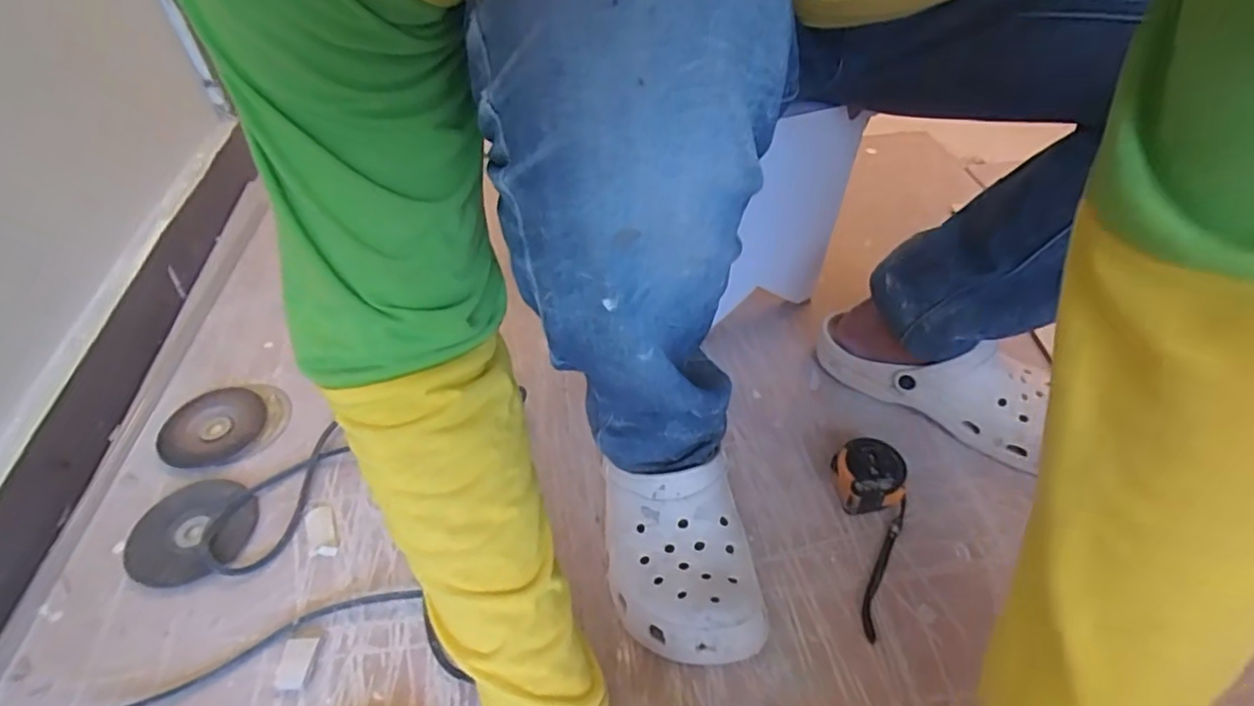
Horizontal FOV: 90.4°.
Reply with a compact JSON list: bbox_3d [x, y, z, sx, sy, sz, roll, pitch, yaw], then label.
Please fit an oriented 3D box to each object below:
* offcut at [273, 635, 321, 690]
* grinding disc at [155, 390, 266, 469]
[{"bbox_3d":[-0.252,0.235,0.473,0.024,0.008,0.036,3,47,3],"label":"offcut"},{"bbox_3d":[-0.417,0.074,0.626,0.090,0.013,0.097,0,47,0],"label":"grinding disc"}]

